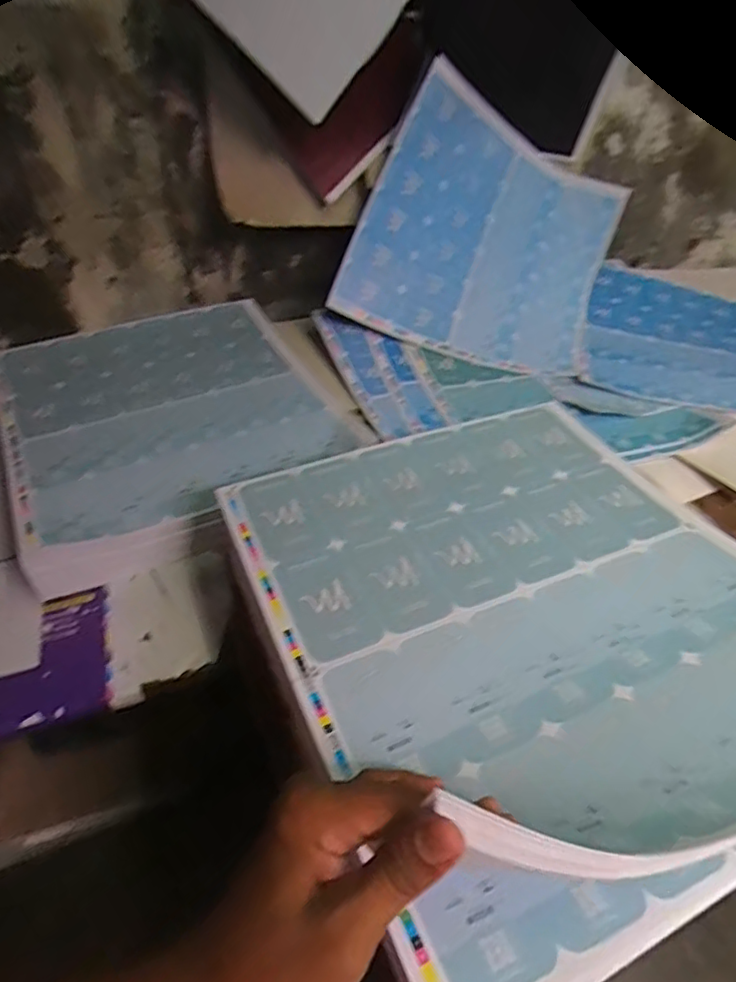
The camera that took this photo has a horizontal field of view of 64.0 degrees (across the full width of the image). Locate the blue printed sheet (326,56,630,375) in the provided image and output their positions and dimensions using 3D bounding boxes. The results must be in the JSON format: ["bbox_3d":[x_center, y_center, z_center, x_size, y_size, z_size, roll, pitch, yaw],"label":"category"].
[{"bbox_3d":[0.183,-0.371,0.881,0.381,0.342,0.067,18,3,-14],"label":"blue printed sheet"}]

